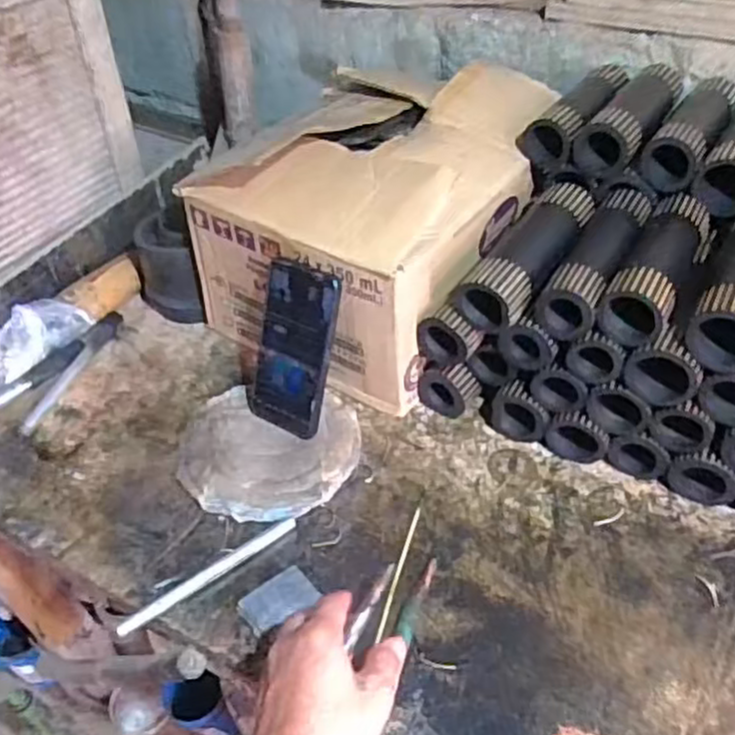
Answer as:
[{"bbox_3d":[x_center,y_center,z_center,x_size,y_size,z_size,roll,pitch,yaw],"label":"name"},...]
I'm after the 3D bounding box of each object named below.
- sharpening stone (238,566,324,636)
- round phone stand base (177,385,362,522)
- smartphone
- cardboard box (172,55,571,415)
[{"bbox_3d":[-0.072,0.186,0.568,0.058,0.007,0.038,-28,48,-26],"label":"sharpening stone"},{"bbox_3d":[-0.096,0.079,0.681,0.167,0.015,0.153,-1,42,1],"label":"round phone stand base"},{"bbox_3d":[-0.070,-0.017,0.667,0.082,0.168,0.012,25,28,25],"label":"smartphone"},{"bbox_3d":[0.017,-0.164,0.791,0.276,0.222,0.353,21,47,23],"label":"cardboard box"}]

